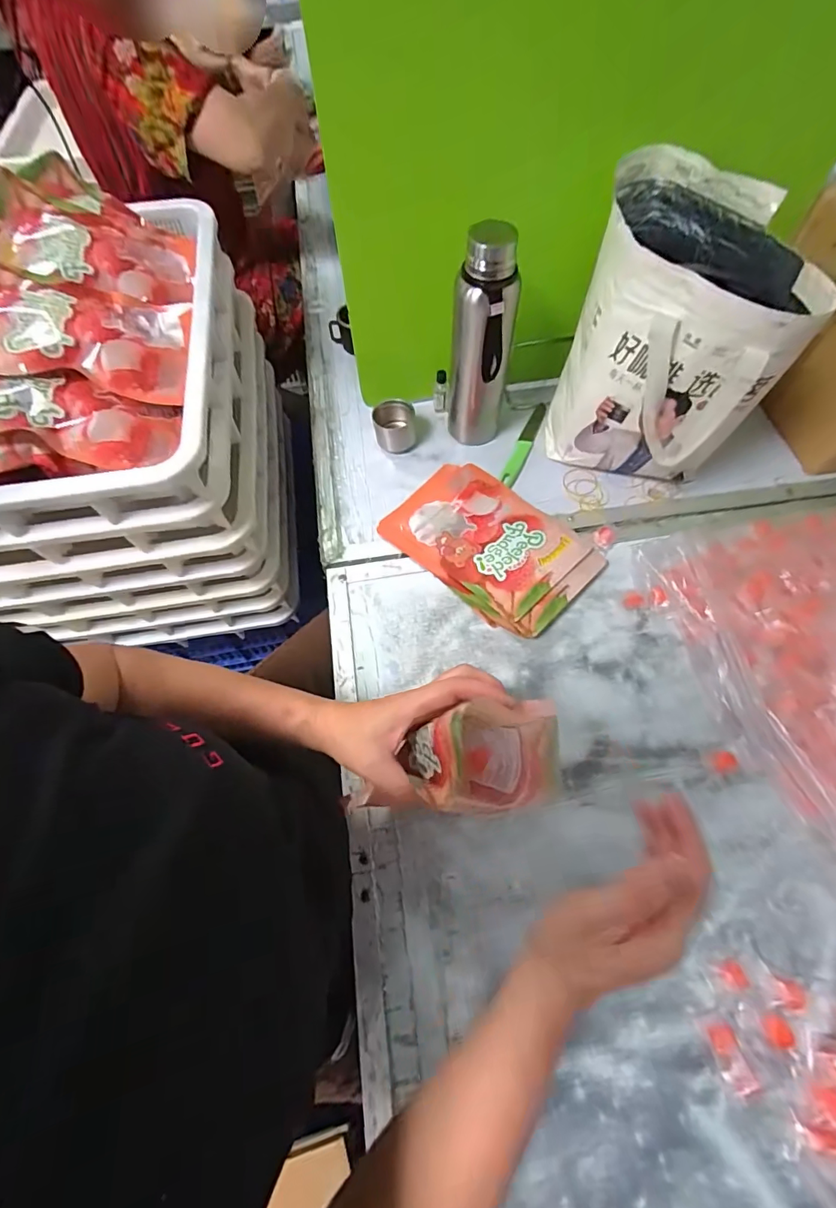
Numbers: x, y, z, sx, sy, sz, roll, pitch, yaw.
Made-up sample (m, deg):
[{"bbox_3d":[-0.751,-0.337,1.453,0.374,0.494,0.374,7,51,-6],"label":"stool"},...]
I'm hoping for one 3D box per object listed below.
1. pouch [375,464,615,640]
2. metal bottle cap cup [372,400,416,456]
[{"bbox_3d":[0.093,-0.085,0.620,0.262,0.029,0.170,40,71,19],"label":"pouch"},{"bbox_3d":[-0.034,-0.268,0.698,0.058,0.059,0.067,-3,64,1],"label":"metal bottle cap cup"}]

